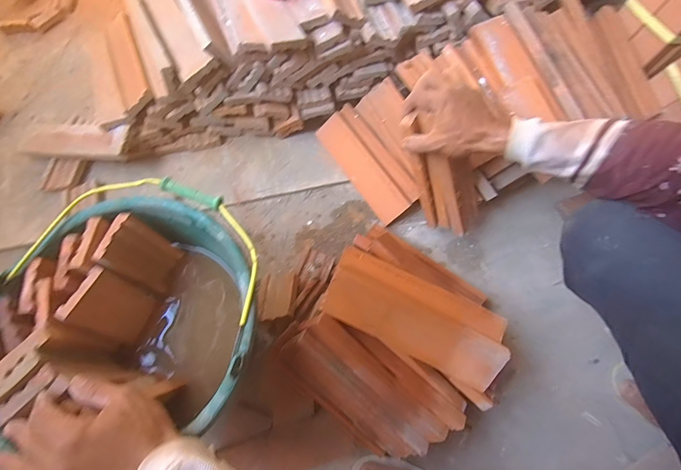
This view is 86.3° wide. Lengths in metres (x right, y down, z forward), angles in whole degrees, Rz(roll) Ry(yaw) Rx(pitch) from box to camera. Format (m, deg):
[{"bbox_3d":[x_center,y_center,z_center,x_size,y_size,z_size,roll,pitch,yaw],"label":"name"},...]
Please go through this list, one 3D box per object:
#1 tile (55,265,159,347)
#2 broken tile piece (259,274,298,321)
[{"bbox_3d":[-0.275,0.088,0.440,0.008,0.104,0.066,5,59,33],"label":"tile"},{"bbox_3d":[-0.101,0.098,0.600,0.059,0.010,0.088,-11,43,10],"label":"broken tile piece"}]

